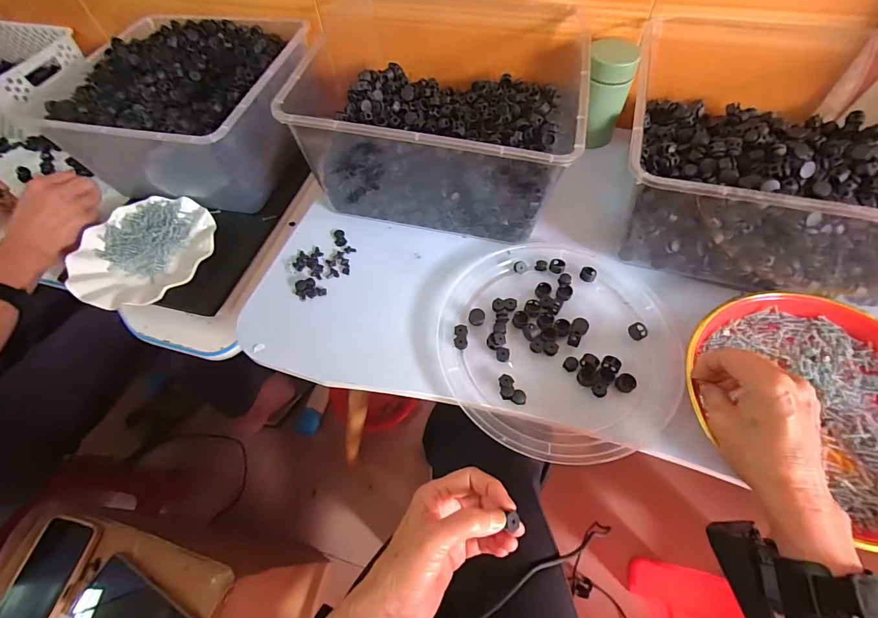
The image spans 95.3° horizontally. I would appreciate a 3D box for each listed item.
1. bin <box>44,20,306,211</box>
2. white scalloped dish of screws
[{"bbox_3d":[-0.359,-0.307,0.609,0.294,0.134,0.298,11,60,10],"label":"bin"},{"bbox_3d":[-0.396,-0.080,0.542,0.181,0.019,0.180,-7,59,-1],"label":"white scalloped dish of screws"}]

